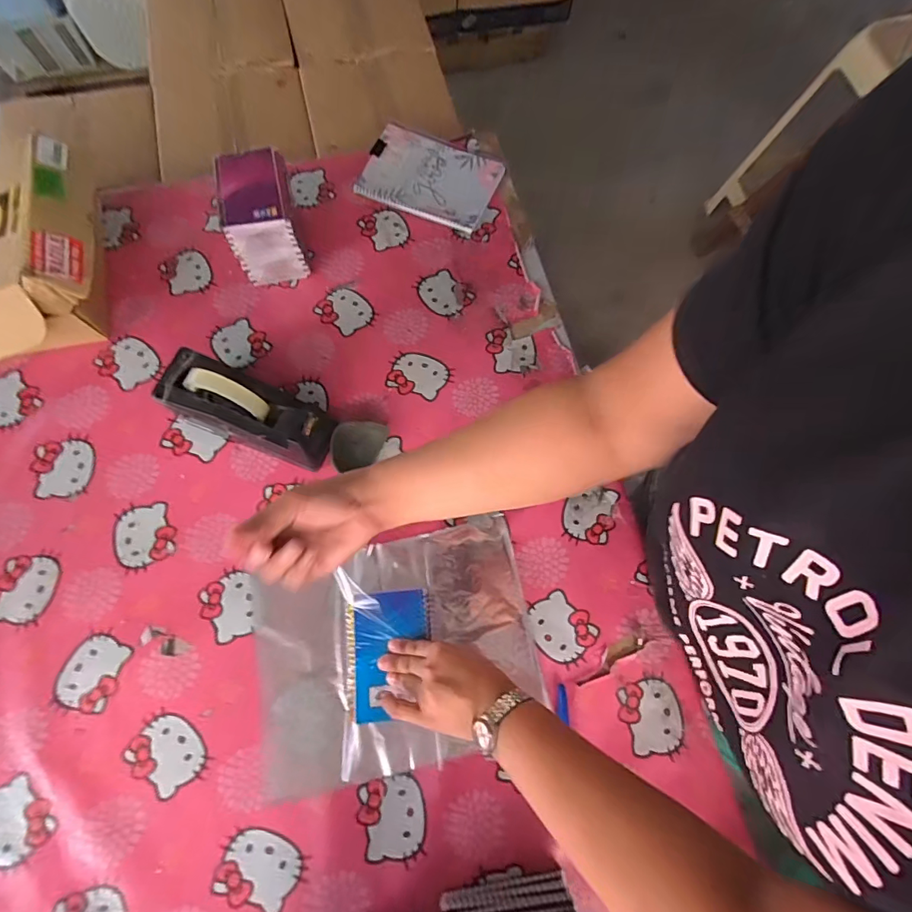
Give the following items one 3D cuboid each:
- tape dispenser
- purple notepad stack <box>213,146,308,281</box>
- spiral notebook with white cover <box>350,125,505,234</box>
[{"bbox_3d":[-0.265,-0.059,0.581,0.211,0.123,0.078,21,73,4],"label":"tape dispenser"},{"bbox_3d":[-0.281,-0.347,0.665,0.087,0.115,0.129,-10,72,-5],"label":"purple notepad stack"},{"bbox_3d":[-0.042,-0.482,0.772,0.217,0.025,0.160,20,72,5],"label":"spiral notebook with white cover"}]

